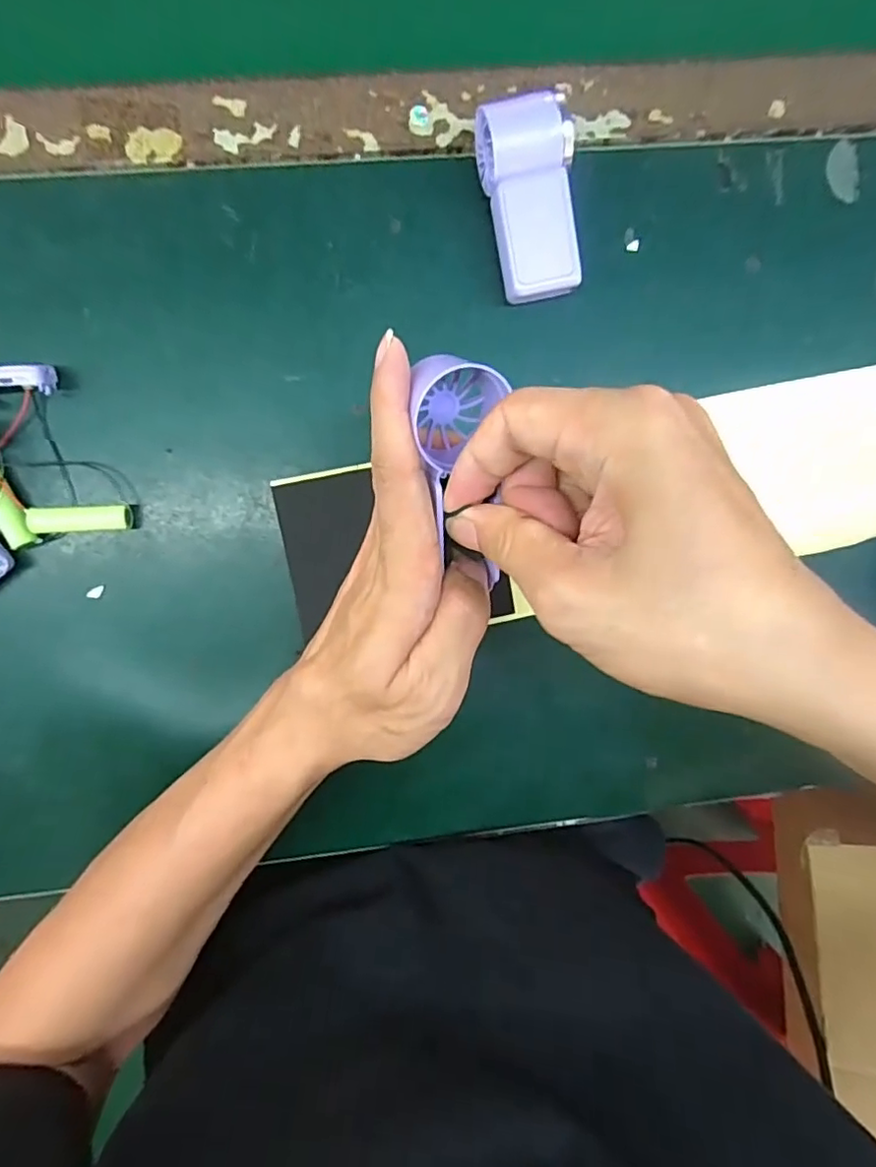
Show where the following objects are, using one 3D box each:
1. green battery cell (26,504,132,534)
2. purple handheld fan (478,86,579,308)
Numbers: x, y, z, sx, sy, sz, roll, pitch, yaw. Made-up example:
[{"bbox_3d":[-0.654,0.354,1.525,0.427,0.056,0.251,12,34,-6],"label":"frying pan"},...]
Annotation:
[{"bbox_3d":[-0.198,-0.036,0.328,0.052,0.013,0.014,-3,97,-5],"label":"green battery cell"},{"bbox_3d":[0.049,-0.199,0.311,0.043,0.037,0.088,-16,98,-3],"label":"purple handheld fan"}]

